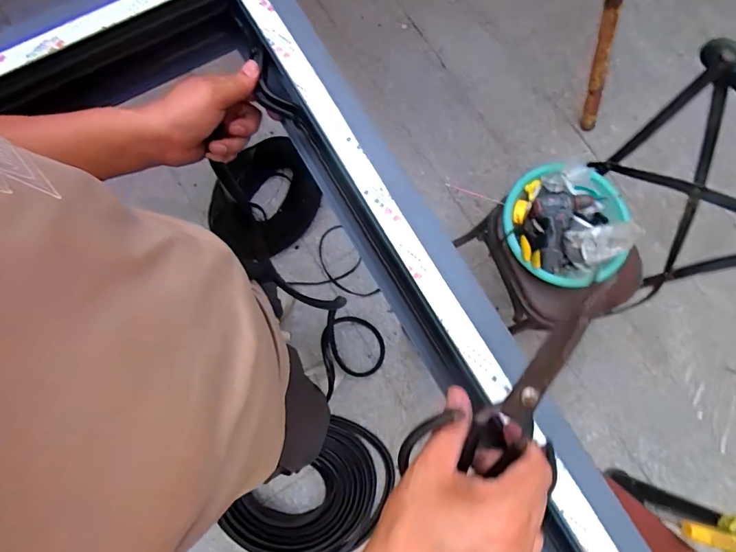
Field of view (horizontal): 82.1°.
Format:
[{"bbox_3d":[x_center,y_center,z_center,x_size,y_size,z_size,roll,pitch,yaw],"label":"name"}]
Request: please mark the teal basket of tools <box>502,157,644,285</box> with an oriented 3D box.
[{"bbox_3d":[0.484,-0.130,1.032,0.269,0.141,0.295,15,79,2],"label":"teal basket of tools"}]

